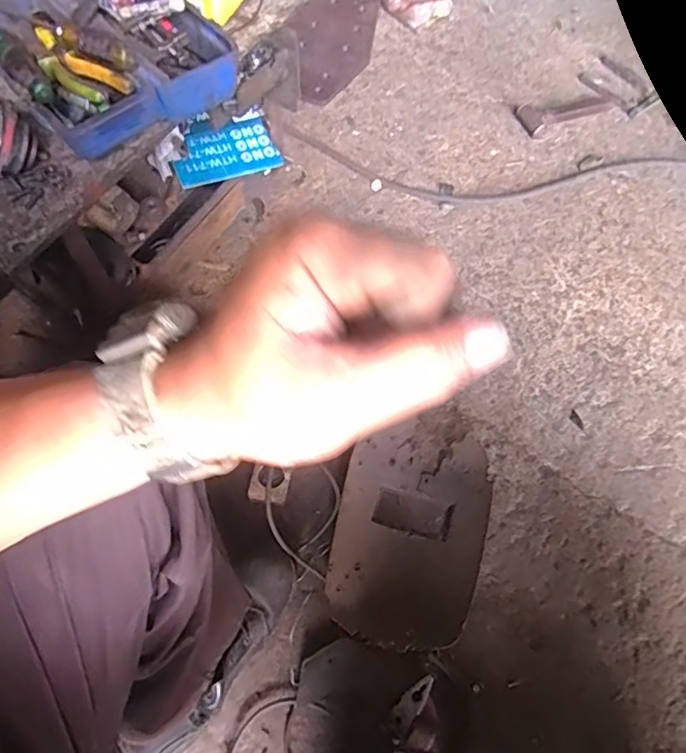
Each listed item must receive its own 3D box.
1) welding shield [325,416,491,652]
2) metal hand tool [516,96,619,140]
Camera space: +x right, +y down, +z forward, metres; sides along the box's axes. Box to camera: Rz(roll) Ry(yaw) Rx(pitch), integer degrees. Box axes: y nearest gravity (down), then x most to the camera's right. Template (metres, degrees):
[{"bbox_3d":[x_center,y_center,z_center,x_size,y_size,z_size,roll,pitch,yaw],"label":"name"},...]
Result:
[{"bbox_3d":[0.094,0.202,0.747,0.191,0.063,0.308,12,63,3],"label":"welding shield"},{"bbox_3d":[0.494,-0.582,1.157,0.249,0.029,0.074,-22,67,-13],"label":"metal hand tool"}]

